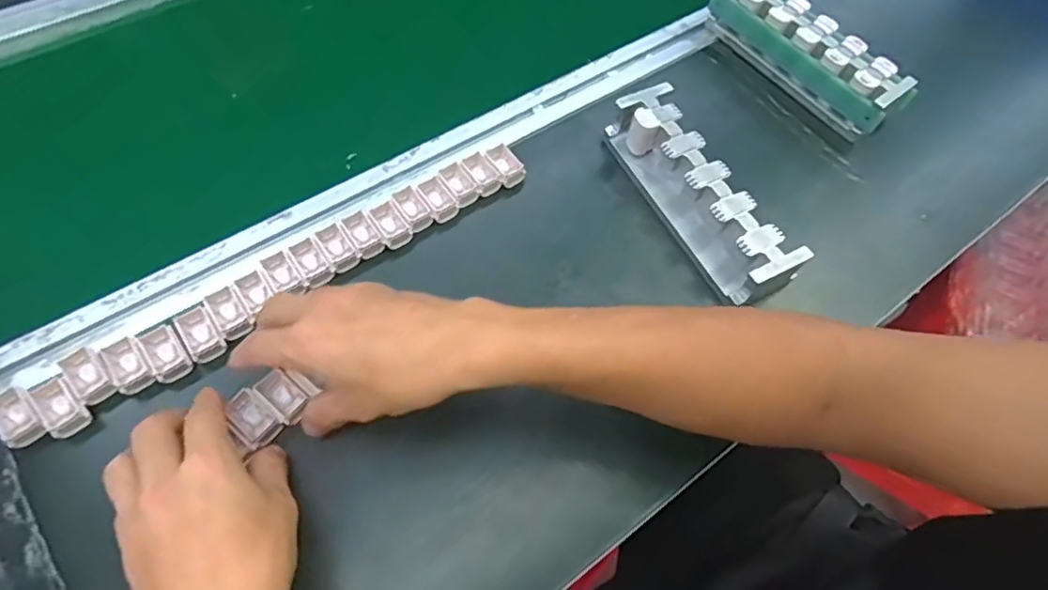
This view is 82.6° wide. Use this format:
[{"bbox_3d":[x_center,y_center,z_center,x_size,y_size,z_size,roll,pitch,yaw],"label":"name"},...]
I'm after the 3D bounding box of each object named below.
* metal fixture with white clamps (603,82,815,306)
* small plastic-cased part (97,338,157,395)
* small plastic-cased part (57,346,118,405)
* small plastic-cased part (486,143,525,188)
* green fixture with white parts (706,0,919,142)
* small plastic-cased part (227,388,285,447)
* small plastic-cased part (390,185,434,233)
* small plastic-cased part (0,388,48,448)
[{"bbox_3d":[0.139,-0.082,0.472,0.054,0.048,0.190,-24,65,-16],"label":"metal fixture with white clamps"},{"bbox_3d":[-0.259,0.046,0.389,0.022,0.008,0.034,-37,69,-22],"label":"small plastic-cased part"},{"bbox_3d":[-0.282,0.052,0.385,0.021,0.011,0.037,-39,70,-22],"label":"small plastic-cased part"},{"bbox_3d":[-0.015,-0.107,0.494,0.022,0.014,0.037,-28,66,-18],"label":"small plastic-cased part"},{"bbox_3d":[0.263,-0.230,0.563,0.061,0.052,0.196,-37,69,-22],"label":"green fixture with white parts"},{"bbox_3d":[-0.174,0.078,0.380,0.038,0.015,0.021,38,65,16],"label":"small plastic-cased part"},{"bbox_3d":[-0.087,-0.068,0.465,0.021,0.012,0.038,-31,67,-20],"label":"small plastic-cased part"},{"bbox_3d":[-0.316,0.075,0.369,0.019,0.010,0.034,-38,70,-22],"label":"small plastic-cased part"}]

